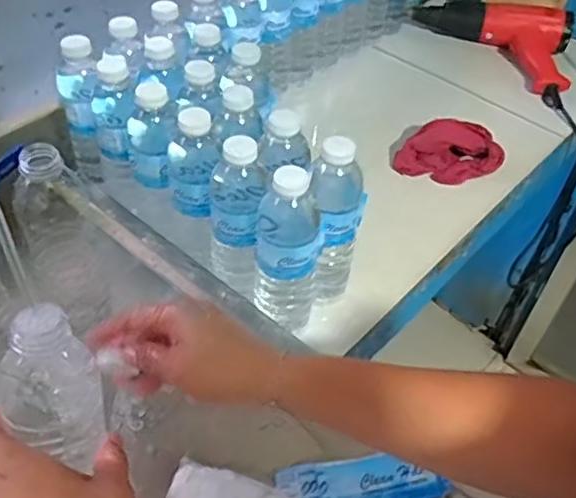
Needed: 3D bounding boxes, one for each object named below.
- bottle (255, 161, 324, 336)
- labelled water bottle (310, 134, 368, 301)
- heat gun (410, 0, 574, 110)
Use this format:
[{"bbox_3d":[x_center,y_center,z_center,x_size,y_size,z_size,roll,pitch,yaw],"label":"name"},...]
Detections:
[{"bbox_3d":[-0.003,0.010,0.614,0.068,0.206,0.058,2,47,-2],"label":"bottle"},{"bbox_3d":[0.046,-0.021,0.640,0.055,0.197,0.055,10,47,5],"label":"labelled water bottle"},{"bbox_3d":[0.344,-0.356,1.073,0.273,0.078,0.196,14,47,8],"label":"heat gun"}]

